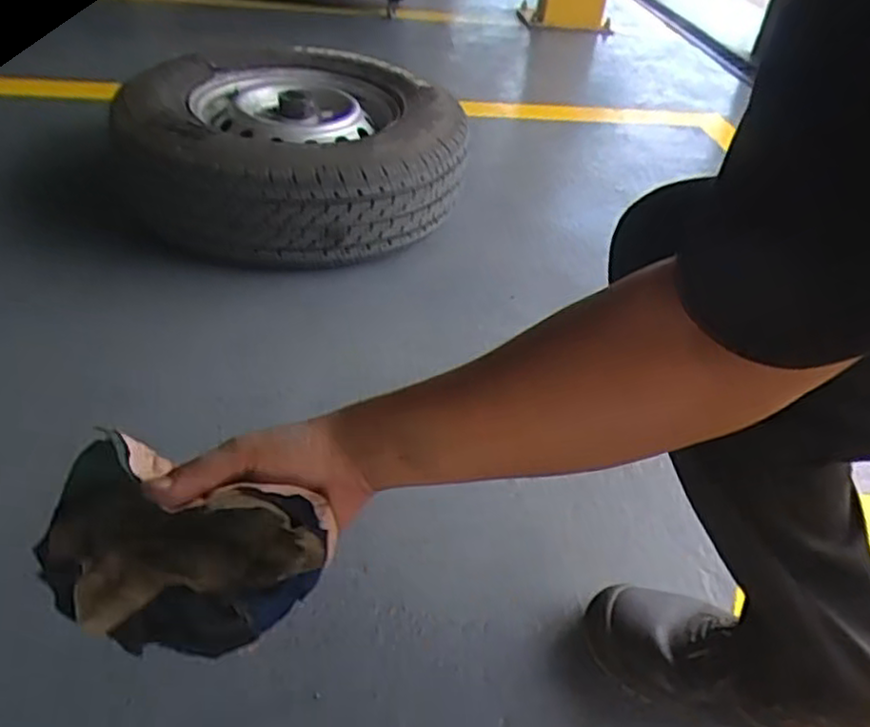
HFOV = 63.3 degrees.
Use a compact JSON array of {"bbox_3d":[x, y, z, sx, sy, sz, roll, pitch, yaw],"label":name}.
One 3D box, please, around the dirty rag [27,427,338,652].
[{"bbox_3d":[-0.156,0.111,0.421,0.160,0.076,0.099,11,39,5],"label":"dirty rag"}]

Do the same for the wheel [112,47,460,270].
[{"bbox_3d":[-0.288,-0.417,1.360,0.589,0.184,0.610,5,38,-4],"label":"wheel"}]

